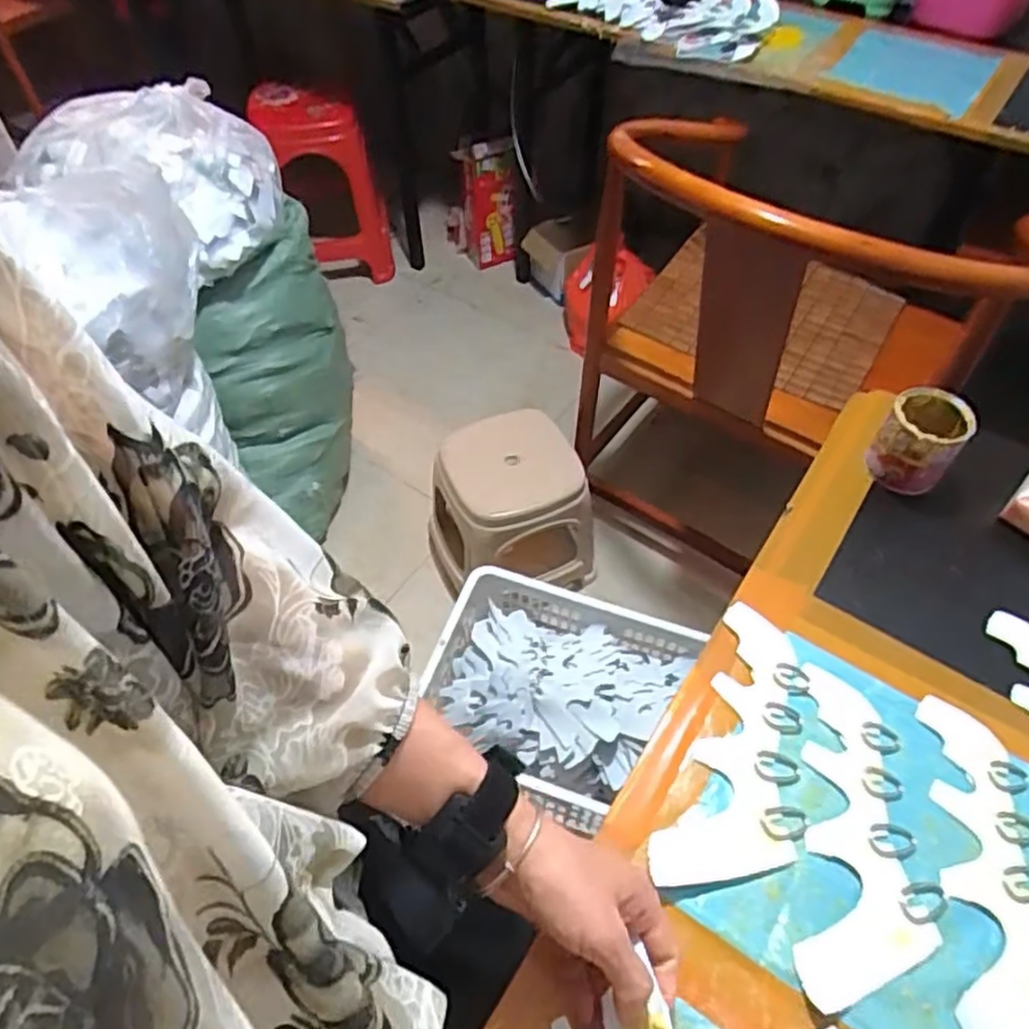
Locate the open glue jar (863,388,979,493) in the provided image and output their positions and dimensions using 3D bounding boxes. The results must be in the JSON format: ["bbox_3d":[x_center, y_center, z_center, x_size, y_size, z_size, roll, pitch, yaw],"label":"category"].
[{"bbox_3d":[0.358,-0.066,0.632,0.063,0.068,0.066,0,53,0],"label":"open glue jar"}]

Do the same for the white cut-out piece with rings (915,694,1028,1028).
[{"bbox_3d":[0.308,0.224,0.452,0.071,0.016,0.216,8,54,6],"label":"white cut-out piece with rings"}]

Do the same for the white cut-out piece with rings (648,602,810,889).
[{"bbox_3d":[0.166,0.166,0.504,0.083,0.006,0.210,21,56,15],"label":"white cut-out piece with rings"}]

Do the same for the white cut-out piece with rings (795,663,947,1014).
[{"bbox_3d":[0.234,0.209,0.472,0.082,0.004,0.208,13,54,9],"label":"white cut-out piece with rings"}]

